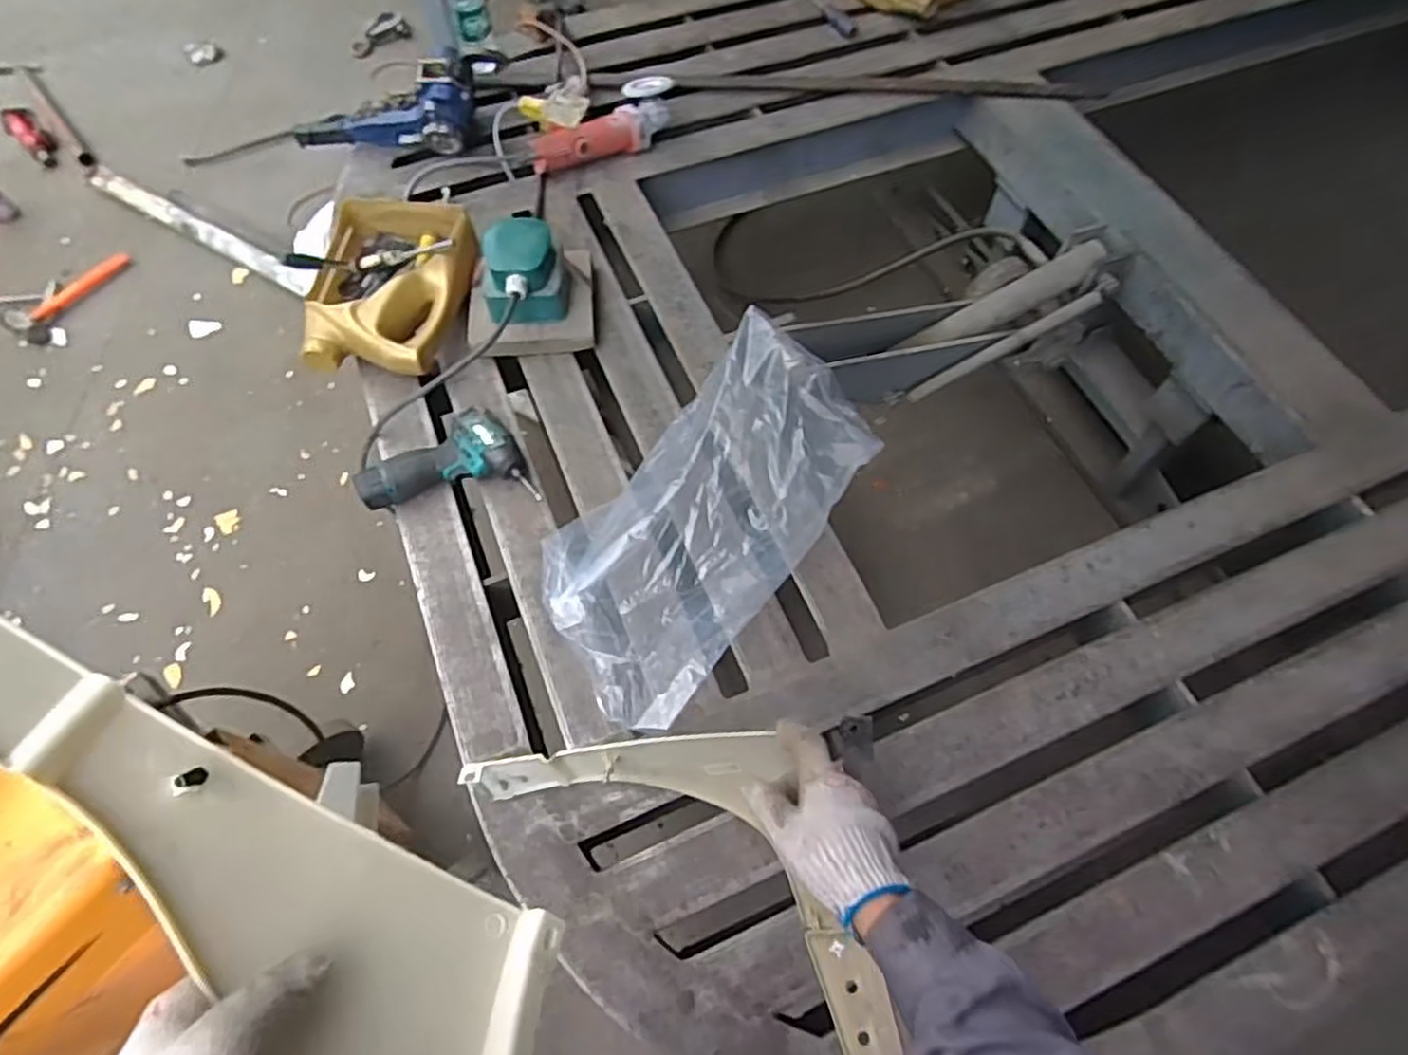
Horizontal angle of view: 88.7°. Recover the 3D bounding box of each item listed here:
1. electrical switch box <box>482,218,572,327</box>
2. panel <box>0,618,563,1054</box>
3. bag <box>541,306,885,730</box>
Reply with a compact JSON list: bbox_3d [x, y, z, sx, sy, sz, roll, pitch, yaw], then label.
[{"bbox_3d":[-0.263,-0.369,1.055,0.122,0.094,0.142,-10,63,-6],"label":"electrical switch box"},{"bbox_3d":[-0.217,0.177,0.346,0.417,0.193,0.106,46,68,-7],"label":"panel"},{"bbox_3d":[-0.014,-0.019,0.887,0.264,0.173,0.471,34,67,16],"label":"bag"}]

